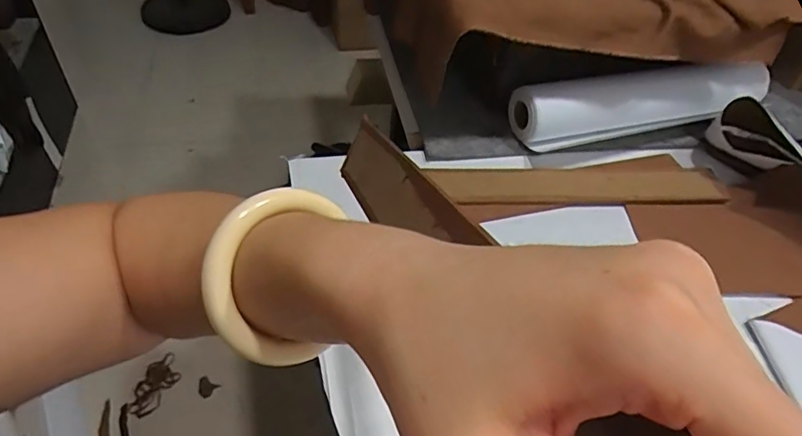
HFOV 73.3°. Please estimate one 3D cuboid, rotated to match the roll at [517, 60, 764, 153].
[{"bbox_3d":[0.313,-0.147,0.689,0.364,0.061,0.059,-9,50,-14],"label":"roll"}]

